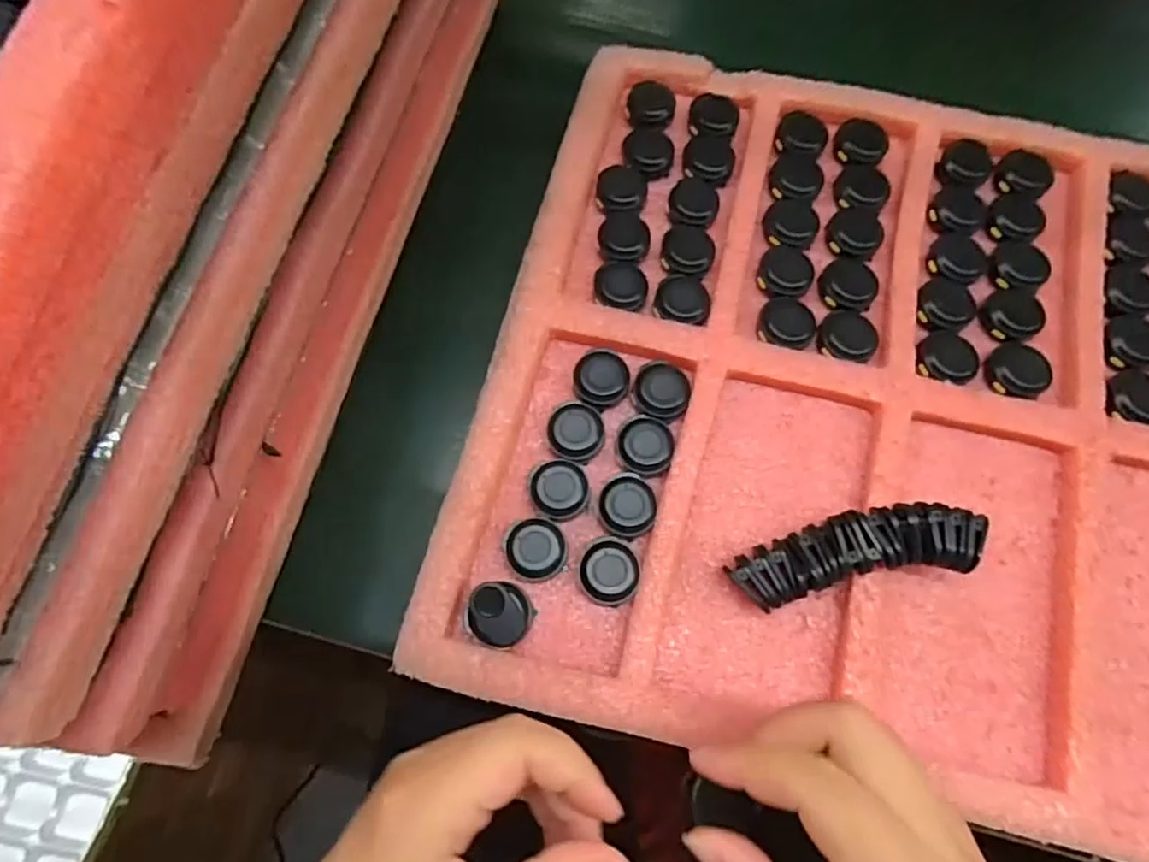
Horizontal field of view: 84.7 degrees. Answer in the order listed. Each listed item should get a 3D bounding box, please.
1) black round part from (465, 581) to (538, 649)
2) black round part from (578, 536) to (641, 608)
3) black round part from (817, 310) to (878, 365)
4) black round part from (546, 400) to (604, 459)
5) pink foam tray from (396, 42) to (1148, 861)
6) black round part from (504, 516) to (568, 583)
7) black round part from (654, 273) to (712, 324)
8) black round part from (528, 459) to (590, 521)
[{"bbox_3d":[-0.034,0.084,0.288,0.028,0.024,0.027,0,74,-1],"label":"black round part"},{"bbox_3d":[0.016,0.066,0.299,0.028,0.013,0.031,-4,74,-2],"label":"black round part"},{"bbox_3d":[0.146,-0.051,0.334,0.031,0.008,0.030,0,74,-1],"label":"black round part"},{"bbox_3d":[0.001,0.000,0.320,0.028,0.013,0.030,0,74,-1],"label":"black round part"},{"bbox_3d":[0.207,-0.011,0.321,0.495,0.028,0.367,13,74,3],"label":"pink foam tray"},{"bbox_3d":[-0.018,0.057,0.302,0.028,0.013,0.029,0,74,-1],"label":"black round part"},{"bbox_3d":[0.059,-0.072,0.341,0.029,0.007,0.031,0,74,-1],"label":"black round part"},{"bbox_3d":[-0.008,0.029,0.311,0.029,0.014,0.028,0,74,-1],"label":"black round part"}]

